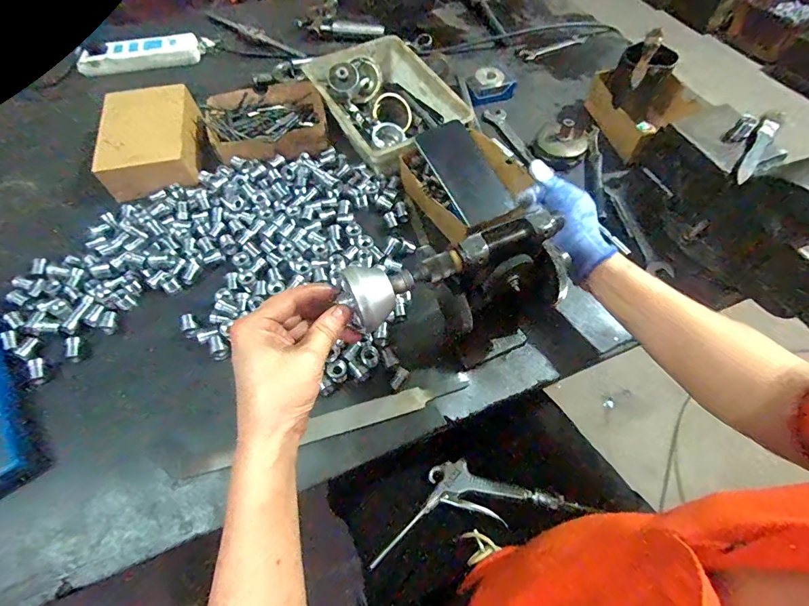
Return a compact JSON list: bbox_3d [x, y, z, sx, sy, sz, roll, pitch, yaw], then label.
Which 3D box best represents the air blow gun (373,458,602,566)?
[{"bbox_3d":[0.090,0.237,0.510,0.250,0.046,0.094,-10,60,-6],"label":"air blow gun"}]

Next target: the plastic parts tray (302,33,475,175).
[{"bbox_3d":[-0.035,-0.315,0.646,0.170,0.066,0.263,-24,62,-14],"label":"plastic parts tray"}]

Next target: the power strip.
[{"bbox_3d":[-0.480,-0.450,0.747,0.204,0.032,0.047,-15,60,-9],"label":"power strip"}]

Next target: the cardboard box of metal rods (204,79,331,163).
[{"bbox_3d":[-0.212,-0.284,0.642,0.178,0.036,0.153,-15,60,-9],"label":"cardboard box of metal rods"}]

